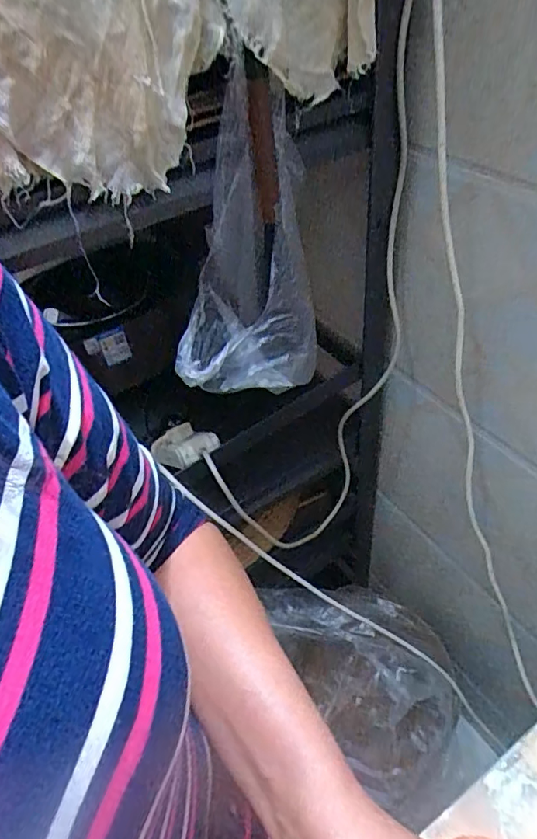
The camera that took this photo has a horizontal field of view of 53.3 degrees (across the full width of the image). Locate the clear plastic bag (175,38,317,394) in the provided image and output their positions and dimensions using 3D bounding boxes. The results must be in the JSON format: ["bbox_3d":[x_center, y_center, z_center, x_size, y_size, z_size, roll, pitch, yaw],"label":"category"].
[{"bbox_3d":[-0.014,-0.154,0.480,0.106,0.281,0.108,9,27,16],"label":"clear plastic bag"}]

